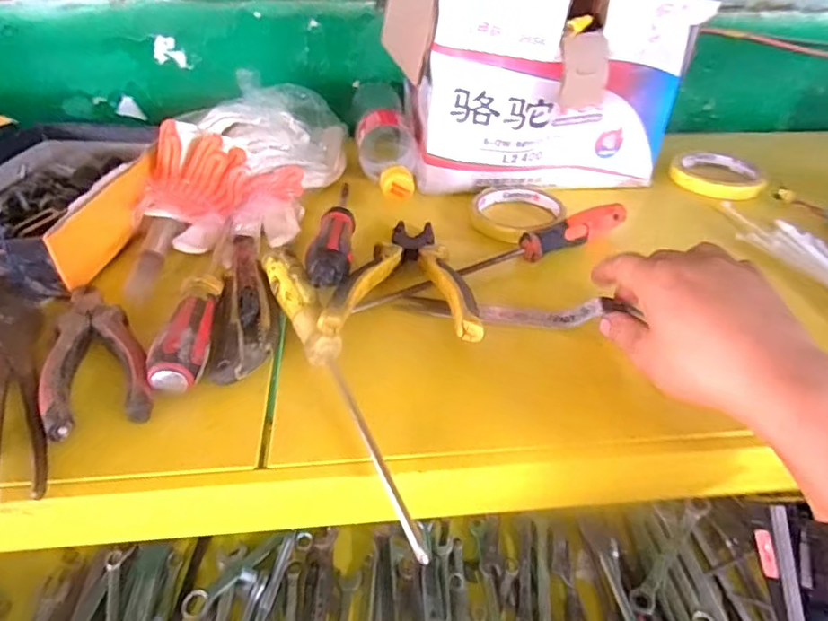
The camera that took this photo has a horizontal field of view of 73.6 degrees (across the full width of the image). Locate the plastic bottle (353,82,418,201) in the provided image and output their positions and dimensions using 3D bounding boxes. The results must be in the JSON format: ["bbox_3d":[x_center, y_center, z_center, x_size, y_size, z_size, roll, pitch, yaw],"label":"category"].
[{"bbox_3d":[-0.026,-0.164,0.569,0.062,0.047,0.169,-6,53,-9],"label":"plastic bottle"}]

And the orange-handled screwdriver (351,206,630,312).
[{"bbox_3d":[0.072,-0.046,0.457,0.255,0.028,0.023,-16,42,-21],"label":"orange-handled screwdriver"}]

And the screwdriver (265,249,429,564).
[{"bbox_3d":[-0.049,0.036,0.342,0.025,0.029,0.246,-17,42,-22],"label":"screwdriver"}]

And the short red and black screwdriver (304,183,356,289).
[{"bbox_3d":[-0.064,-0.066,0.436,0.031,0.028,0.146,-2,38,-3],"label":"short red and black screwdriver"}]

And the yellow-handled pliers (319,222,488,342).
[{"bbox_3d":[-0.004,-0.033,0.425,0.101,0.032,0.177,3,38,2],"label":"yellow-handled pliers"}]

